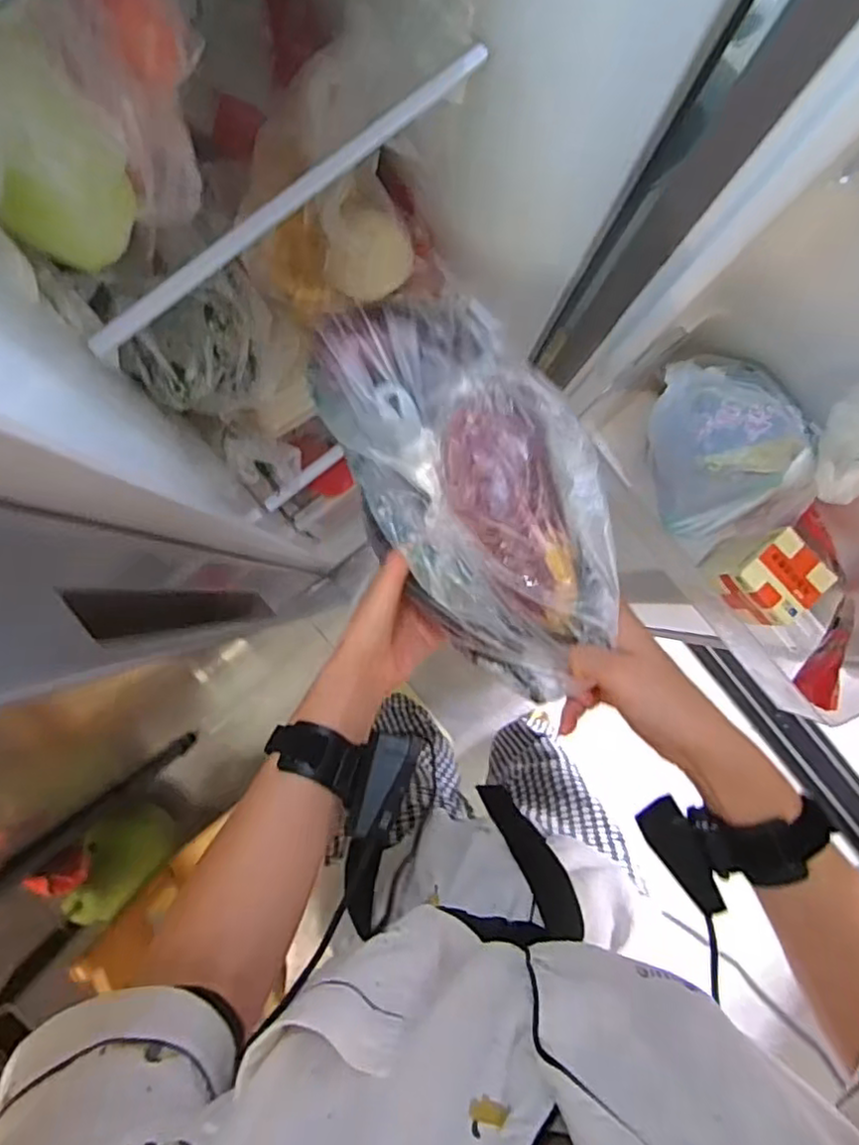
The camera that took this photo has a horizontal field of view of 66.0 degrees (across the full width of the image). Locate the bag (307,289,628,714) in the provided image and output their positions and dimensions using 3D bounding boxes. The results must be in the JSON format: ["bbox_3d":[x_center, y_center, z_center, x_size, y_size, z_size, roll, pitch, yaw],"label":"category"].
[{"bbox_3d":[0.025,-0.076,0.458,0.149,0.086,0.305,-27,71,-3],"label":"bag"}]

